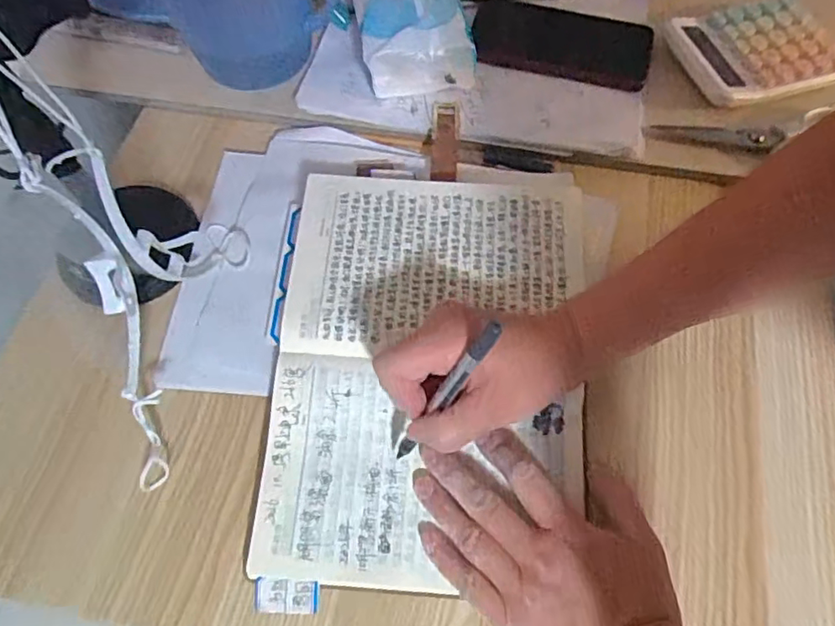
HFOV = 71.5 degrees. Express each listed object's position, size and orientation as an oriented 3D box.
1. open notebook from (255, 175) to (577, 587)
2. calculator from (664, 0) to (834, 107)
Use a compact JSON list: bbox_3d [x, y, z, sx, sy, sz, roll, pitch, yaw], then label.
[{"bbox_3d":[0.007,0.027,0.394,0.203,0.031,0.292,3,65,3],"label":"open notebook"},{"bbox_3d":[0.297,-0.231,0.512,0.131,0.022,0.104,-11,65,-3],"label":"calculator"}]

